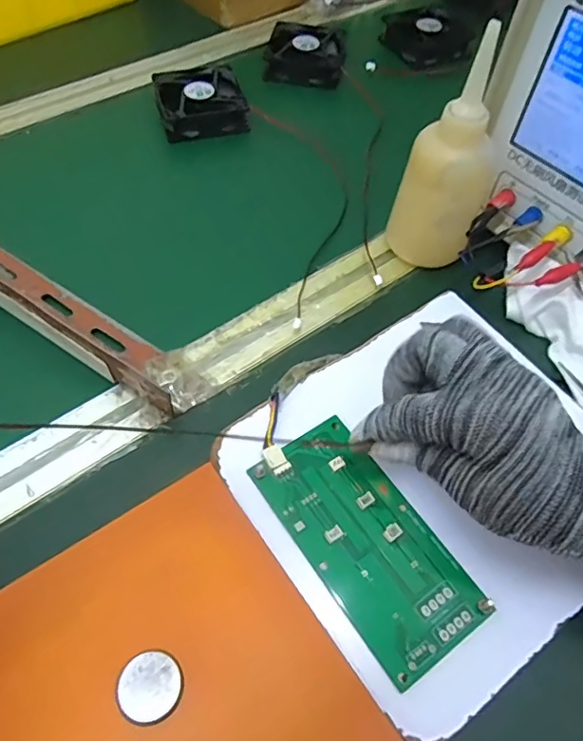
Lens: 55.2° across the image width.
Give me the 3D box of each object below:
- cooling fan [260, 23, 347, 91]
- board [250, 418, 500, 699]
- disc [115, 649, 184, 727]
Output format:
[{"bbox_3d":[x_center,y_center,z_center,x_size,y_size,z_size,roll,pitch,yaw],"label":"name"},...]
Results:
[{"bbox_3d":[0.016,-0.337,0.592,0.080,0.024,0.083,9,58,2],"label":"cooling fan"},{"bbox_3d":[0.040,0.088,0.299,0.064,0.007,0.133,-30,65,-20],"label":"board"},{"bbox_3d":[-0.064,0.144,0.254,0.029,0.004,0.029,2,58,-3],"label":"disc"}]

